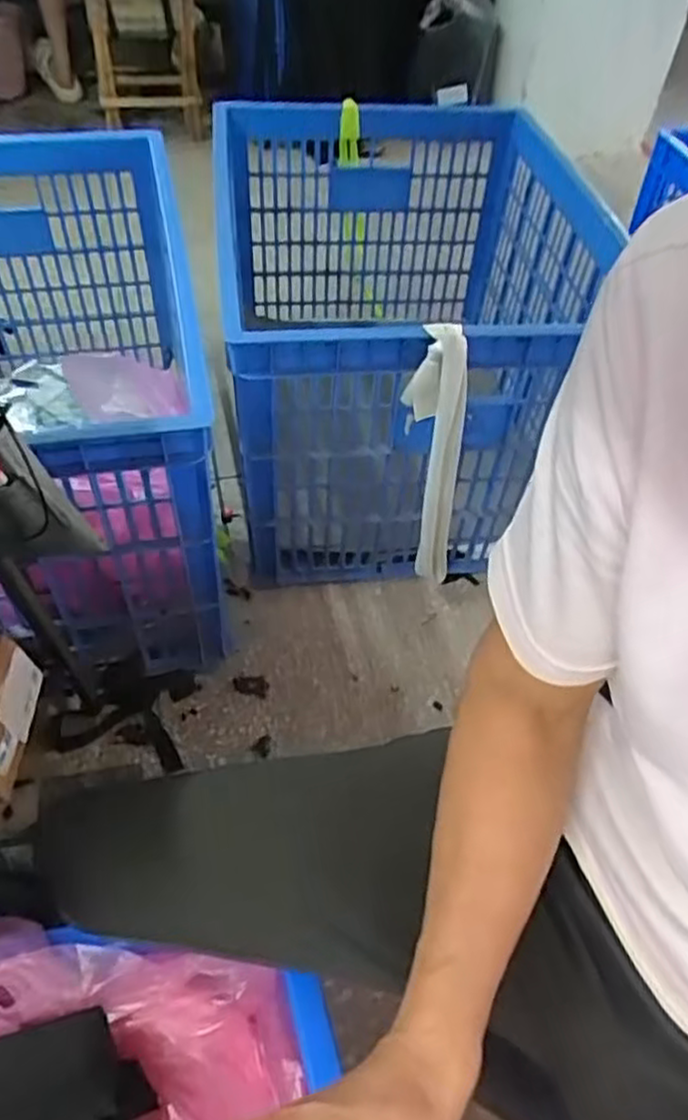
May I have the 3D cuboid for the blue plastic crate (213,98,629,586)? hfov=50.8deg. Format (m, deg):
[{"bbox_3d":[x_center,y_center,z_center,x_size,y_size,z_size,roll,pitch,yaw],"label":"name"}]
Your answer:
[{"bbox_3d":[0.106,-0.442,1.404,0.636,0.509,0.894,-4,50,-7],"label":"blue plastic crate"}]

